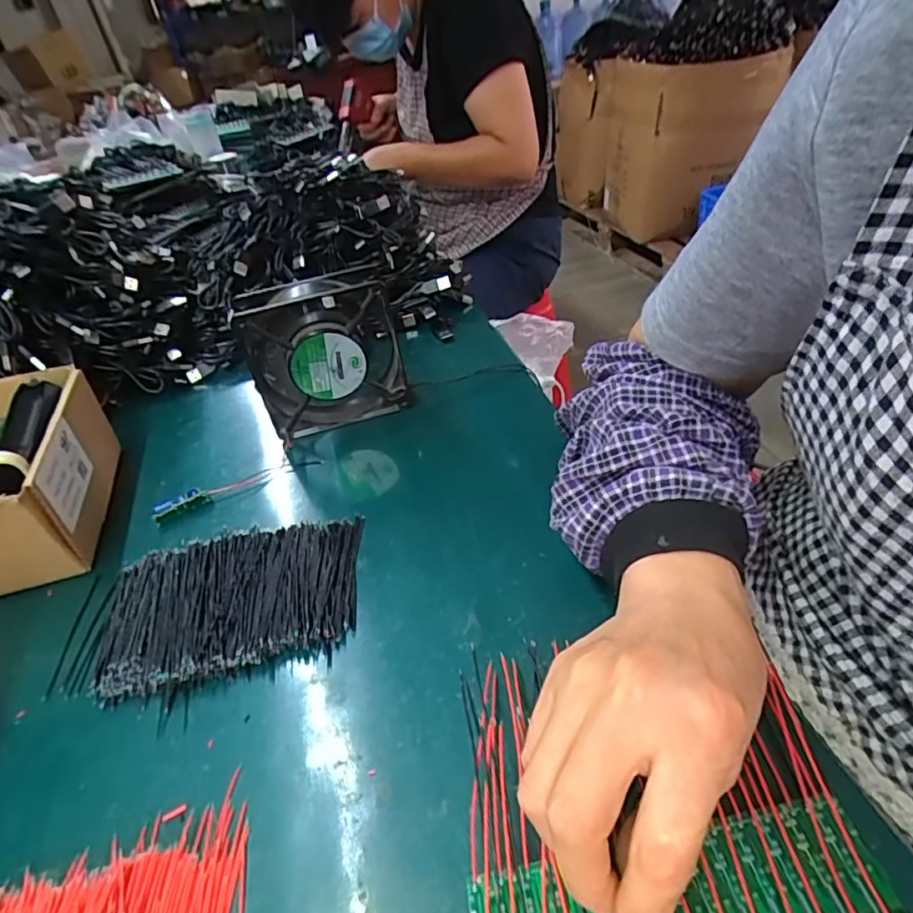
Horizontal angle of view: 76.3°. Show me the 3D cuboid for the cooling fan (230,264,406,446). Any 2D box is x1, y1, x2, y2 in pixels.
[{"bbox_3d":[-0.111,-0.085,0.492,0.120,0.122,0.048,-17,38,-9],"label":"cooling fan"}]

